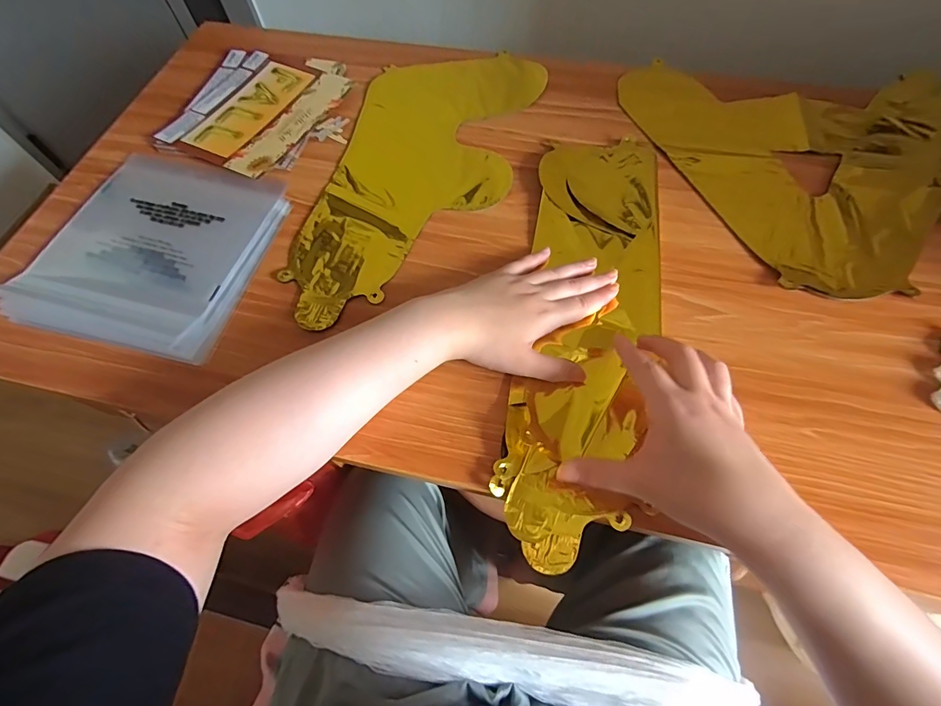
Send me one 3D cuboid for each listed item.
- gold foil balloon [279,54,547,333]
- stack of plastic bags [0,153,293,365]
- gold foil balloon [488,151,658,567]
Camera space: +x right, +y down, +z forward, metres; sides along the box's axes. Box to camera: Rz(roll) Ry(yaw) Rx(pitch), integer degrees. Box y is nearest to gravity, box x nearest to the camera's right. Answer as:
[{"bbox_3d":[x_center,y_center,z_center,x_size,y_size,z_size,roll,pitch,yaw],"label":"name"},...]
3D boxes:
[{"bbox_3d":[-0.057,-0.207,0.475,0.193,0.008,0.421,14,65,9],"label":"gold foil balloon"},{"bbox_3d":[-0.317,-0.108,0.429,0.217,0.015,0.214,12,65,7],"label":"stack of plastic bags"},{"bbox_3d":[0.104,-0.040,0.392,0.122,0.022,0.422,12,66,8],"label":"gold foil balloon"}]

